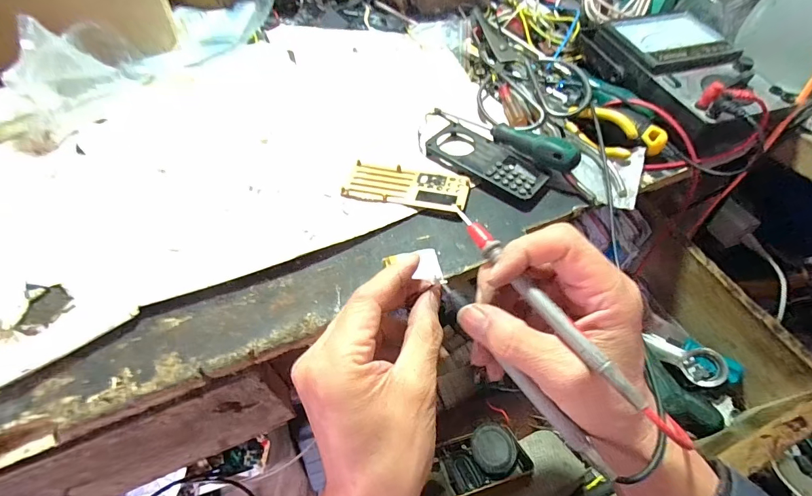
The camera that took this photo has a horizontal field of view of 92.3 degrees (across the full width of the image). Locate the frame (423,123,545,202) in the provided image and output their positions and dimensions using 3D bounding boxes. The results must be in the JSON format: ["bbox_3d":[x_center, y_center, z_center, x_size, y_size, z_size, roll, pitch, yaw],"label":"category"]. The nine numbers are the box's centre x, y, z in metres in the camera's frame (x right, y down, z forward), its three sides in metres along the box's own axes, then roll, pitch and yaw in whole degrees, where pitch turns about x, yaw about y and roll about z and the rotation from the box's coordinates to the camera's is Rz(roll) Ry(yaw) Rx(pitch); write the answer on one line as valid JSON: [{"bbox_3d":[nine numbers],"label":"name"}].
[{"bbox_3d":[0.071,-0.079,0.346,0.104,0.010,0.050,38,60,25],"label":"frame"}]

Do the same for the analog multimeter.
[{"bbox_3d":[0.273,-0.168,0.380,0.124,0.044,0.196,-17,54,-14],"label":"analog multimeter"}]

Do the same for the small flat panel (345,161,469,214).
[{"bbox_3d":[0.001,-0.054,0.333,0.102,0.012,0.045,13,53,9],"label":"small flat panel"}]

